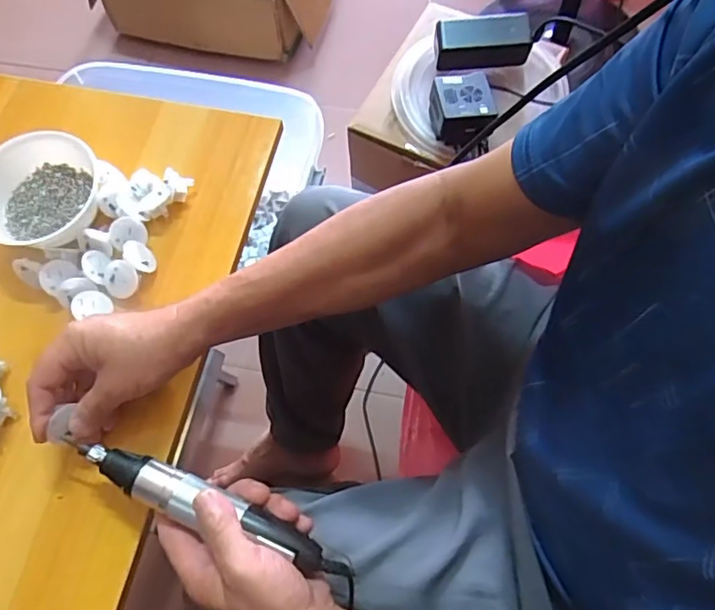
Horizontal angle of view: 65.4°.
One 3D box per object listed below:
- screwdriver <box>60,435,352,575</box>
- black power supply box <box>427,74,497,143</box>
[{"bbox_3d":[-0.113,0.143,0.403,0.227,0.025,0.029,21,70,6],"label":"screwdriver"},{"bbox_3d":[0.141,-0.267,0.753,0.075,0.054,0.086,-6,68,-1],"label":"black power supply box"}]

